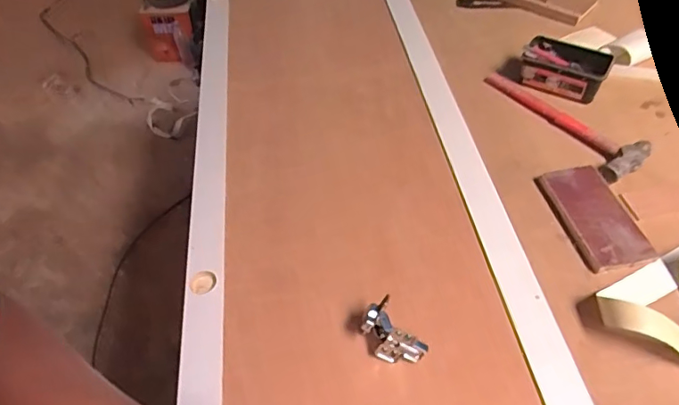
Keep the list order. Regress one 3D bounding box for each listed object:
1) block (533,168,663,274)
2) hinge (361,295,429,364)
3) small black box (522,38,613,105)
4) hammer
[{"bbox_3d":[0.358,0.018,0.716,0.084,0.027,0.170,-9,51,-9],"label":"block"},{"bbox_3d":[0.060,0.152,0.580,0.080,0.040,0.048,36,58,25],"label":"hinge"},{"bbox_3d":[0.399,-0.238,0.903,0.144,0.059,0.090,19,54,20],"label":"small black box"},{"bbox_3d":[0.369,-0.147,0.846,0.089,0.033,0.292,-26,55,-21],"label":"hammer"}]

